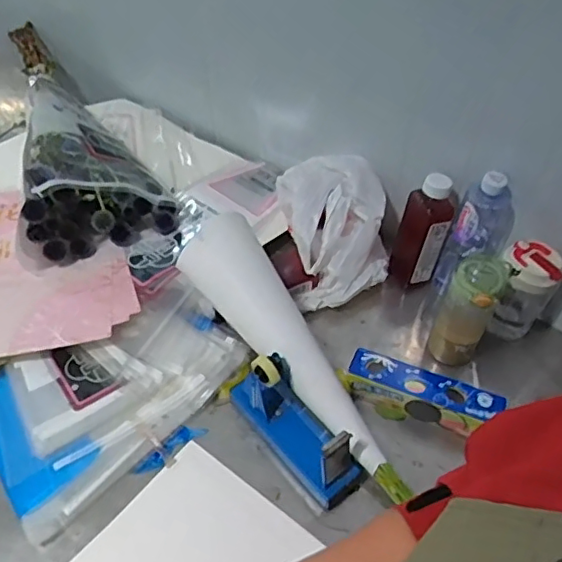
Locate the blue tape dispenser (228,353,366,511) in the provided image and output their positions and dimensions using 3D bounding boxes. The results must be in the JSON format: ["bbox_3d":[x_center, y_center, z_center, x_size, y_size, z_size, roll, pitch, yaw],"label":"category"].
[{"bbox_3d":[0.019,0.180,0.751,0.073,0.120,0.201,-31,57,-24],"label":"blue tape dispenser"}]

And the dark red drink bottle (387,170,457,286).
[{"bbox_3d":[0.224,-0.082,0.912,0.076,0.195,0.085,14,51,10],"label":"dark red drink bottle"}]

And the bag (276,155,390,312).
[{"bbox_3d":[0.094,-0.076,0.940,0.171,0.167,0.193,-6,50,-7],"label":"bag"}]

